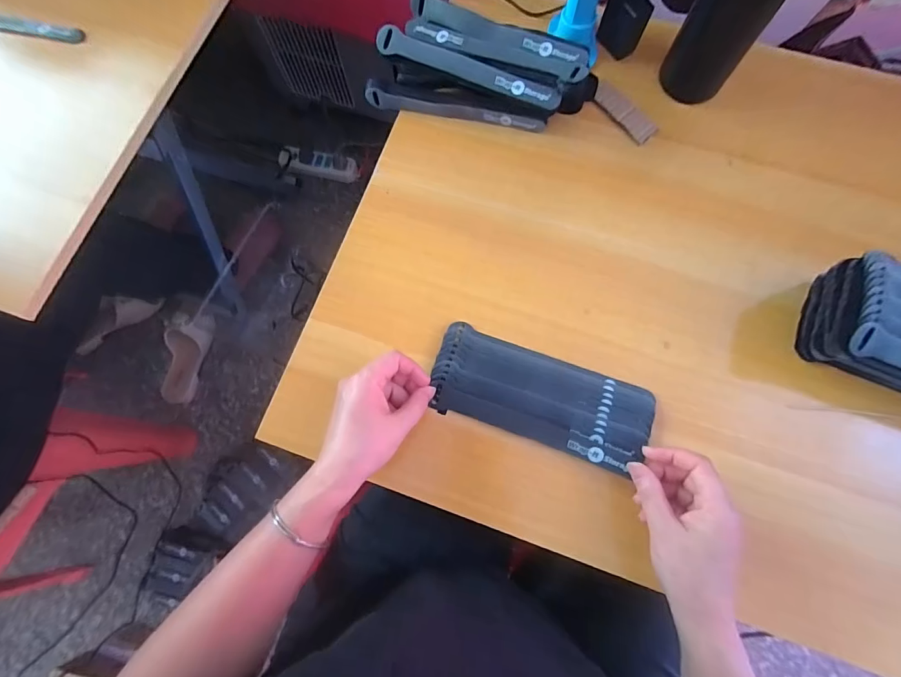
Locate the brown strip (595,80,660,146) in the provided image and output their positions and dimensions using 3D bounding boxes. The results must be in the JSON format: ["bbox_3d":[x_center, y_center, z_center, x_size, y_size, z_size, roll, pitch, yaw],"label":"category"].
[{"bbox_3d":[0.188,-0.247,0.450,0.027,0.008,0.082,-41,78,-8],"label":"brown strip"}]

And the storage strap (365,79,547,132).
[{"bbox_3d":[0.003,-0.250,0.452,0.199,0.019,0.011,15,77,6],"label":"storage strap"}]

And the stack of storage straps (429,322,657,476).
[{"bbox_3d":[0.081,0.053,0.374,0.196,0.017,0.079,19,75,7],"label":"stack of storage straps"}]

